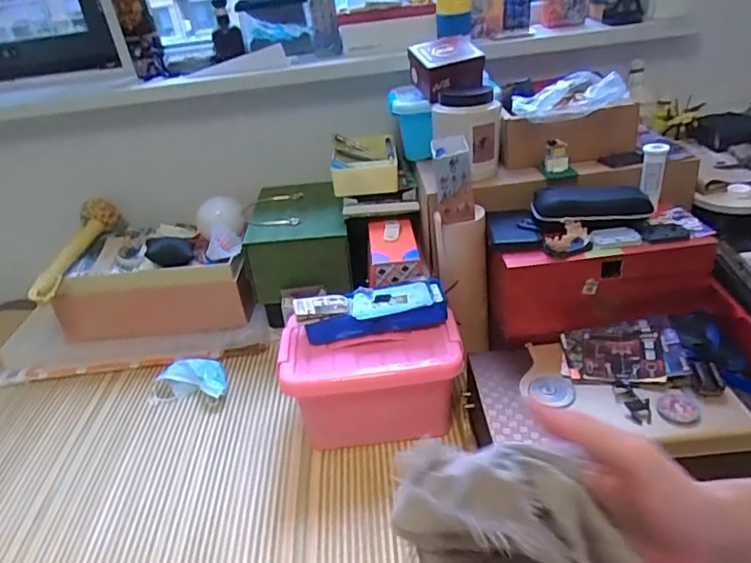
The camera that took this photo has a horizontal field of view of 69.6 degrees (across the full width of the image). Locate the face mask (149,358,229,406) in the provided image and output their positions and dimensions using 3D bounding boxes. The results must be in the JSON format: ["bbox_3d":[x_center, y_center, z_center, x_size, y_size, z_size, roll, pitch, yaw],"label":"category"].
[{"bbox_3d":[-0.325,0.173,0.943,0.137,0.034,0.090,-7,32,2],"label":"face mask"}]

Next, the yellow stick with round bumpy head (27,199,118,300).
[{"bbox_3d":[-0.582,-0.065,1.029,0.057,0.070,0.295,-3,32,7],"label":"yellow stick with round bumpy head"}]

